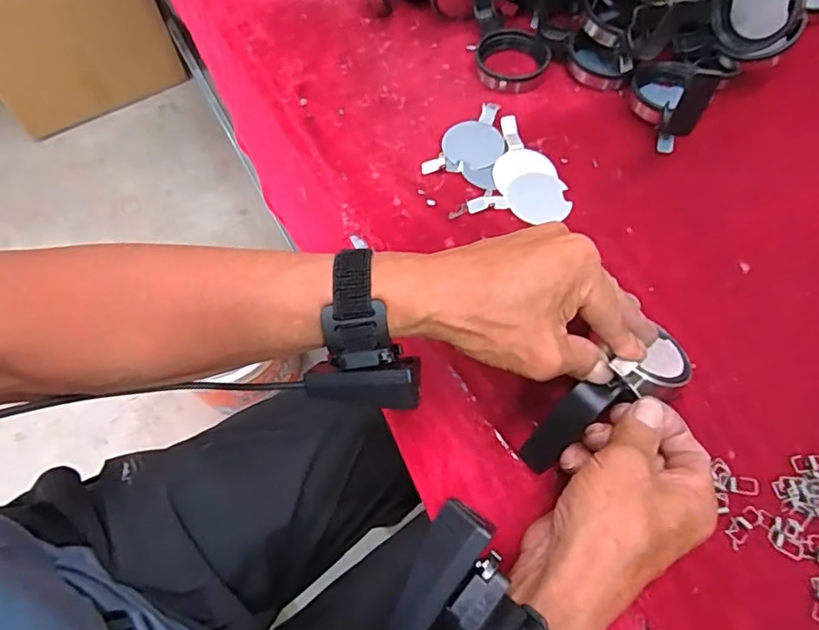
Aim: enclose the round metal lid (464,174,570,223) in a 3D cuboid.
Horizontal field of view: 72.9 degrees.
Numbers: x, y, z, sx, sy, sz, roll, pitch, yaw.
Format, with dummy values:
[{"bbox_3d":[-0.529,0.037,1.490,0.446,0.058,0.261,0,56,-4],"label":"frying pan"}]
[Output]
[{"bbox_3d":[0.093,-0.101,0.471,0.085,0.004,0.048,0,64,3],"label":"round metal lid"}]

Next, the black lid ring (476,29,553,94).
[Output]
[{"bbox_3d":[0.102,-0.254,0.550,0.070,0.018,0.076,-1,64,2],"label":"black lid ring"}]

